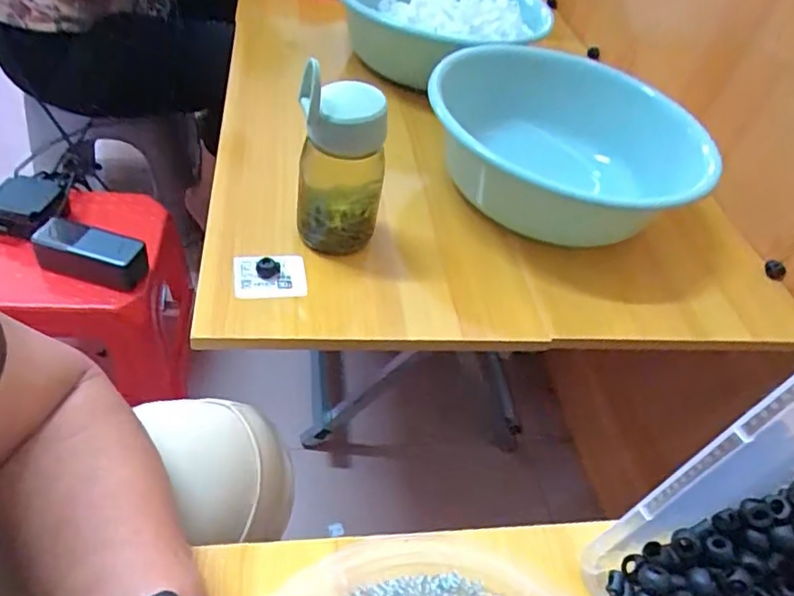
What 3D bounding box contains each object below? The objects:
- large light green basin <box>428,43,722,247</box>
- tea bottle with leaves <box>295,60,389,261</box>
[{"bbox_3d":[0.178,-0.162,0.663,0.276,0.149,0.261,6,45,-6],"label":"large light green basin"},{"bbox_3d":[-0.048,-0.105,0.483,0.073,0.150,0.058,5,47,-6],"label":"tea bottle with leaves"}]

